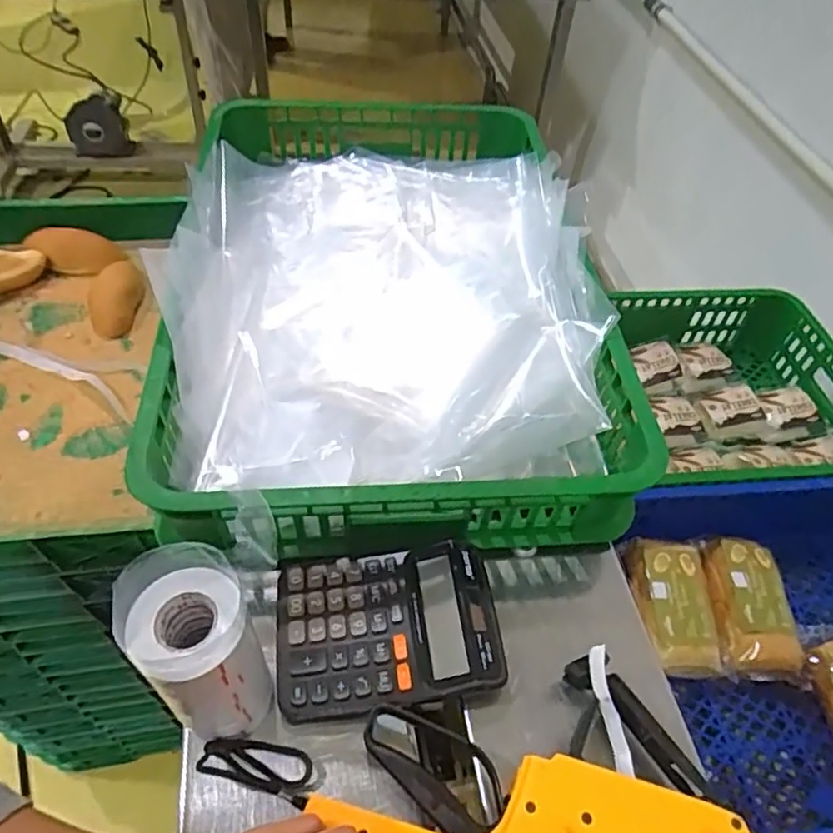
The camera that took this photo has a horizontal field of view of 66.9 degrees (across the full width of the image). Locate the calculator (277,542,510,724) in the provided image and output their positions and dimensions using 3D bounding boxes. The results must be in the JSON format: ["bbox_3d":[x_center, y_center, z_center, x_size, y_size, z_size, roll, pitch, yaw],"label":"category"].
[{"bbox_3d":[-0.021,0.156,0.476,0.163,0.022,0.117,-4,50,-8],"label":"calculator"}]

